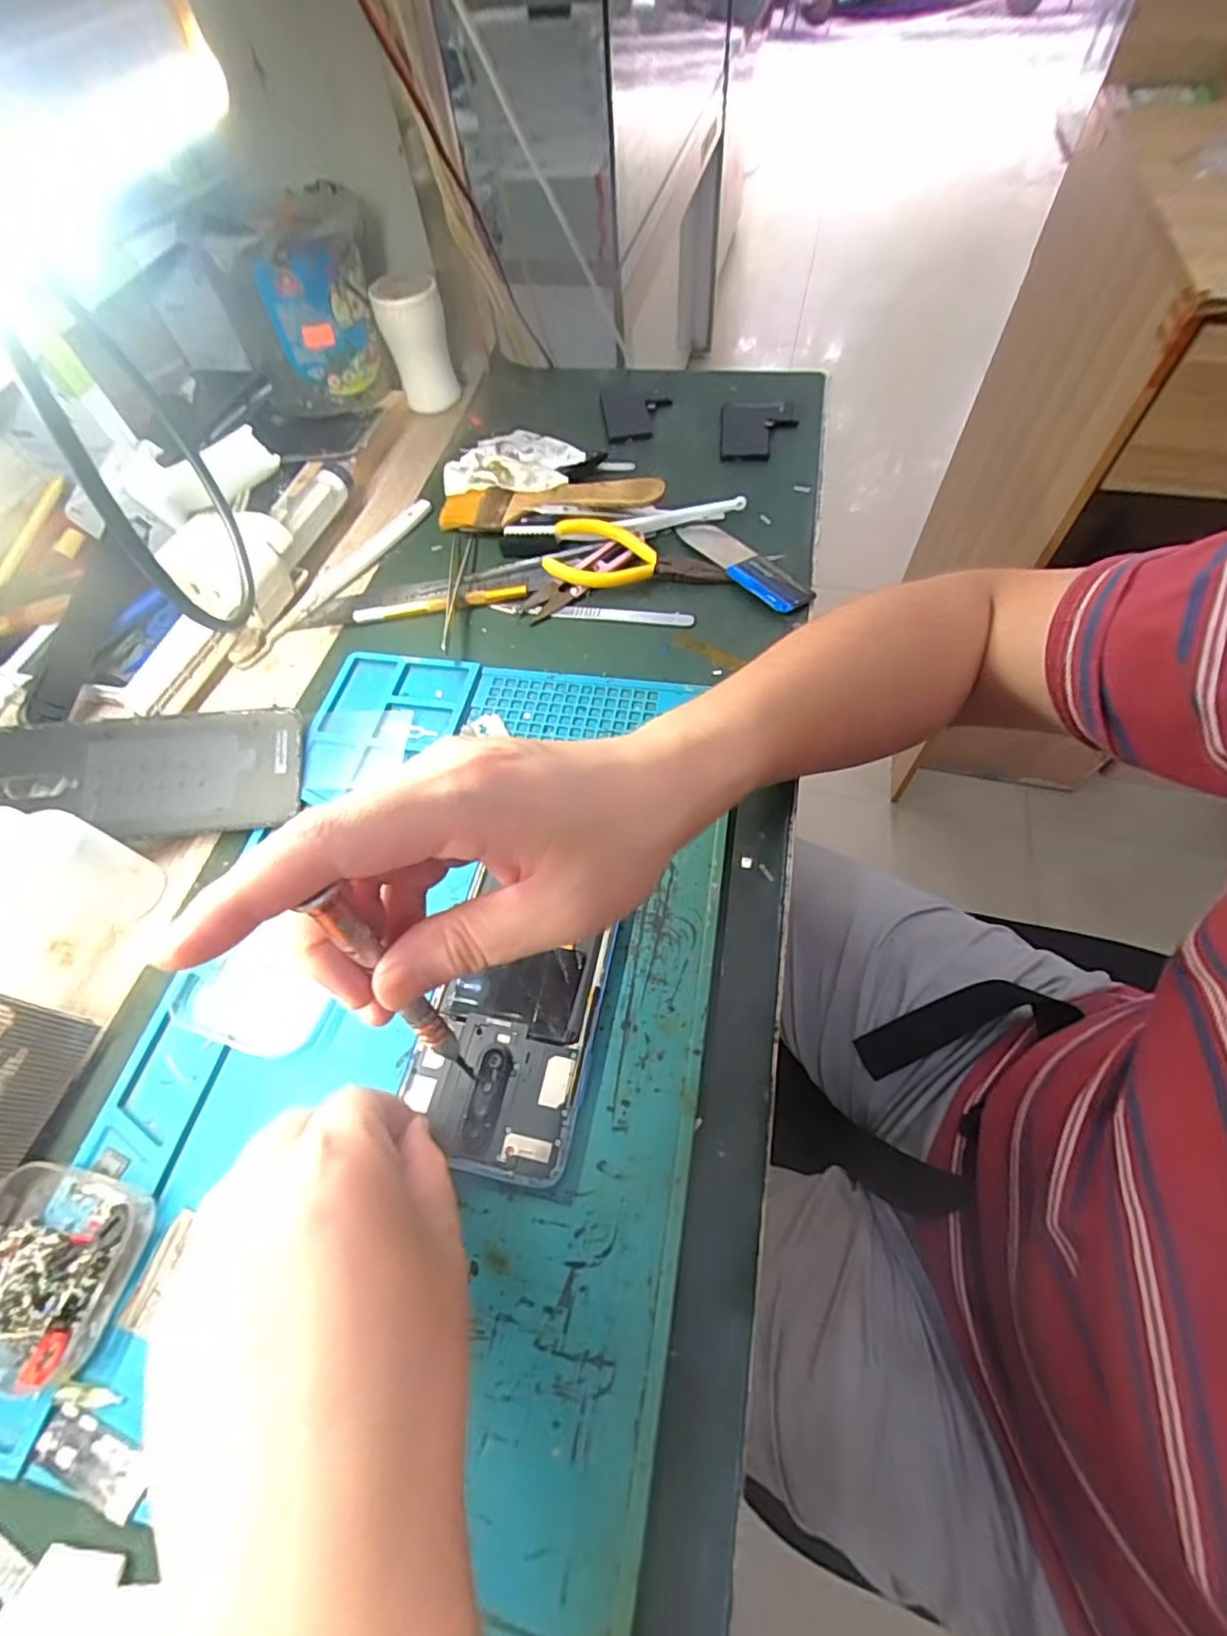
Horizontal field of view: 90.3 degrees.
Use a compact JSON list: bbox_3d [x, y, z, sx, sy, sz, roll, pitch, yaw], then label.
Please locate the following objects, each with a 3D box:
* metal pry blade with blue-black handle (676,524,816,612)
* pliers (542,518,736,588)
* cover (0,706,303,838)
[{"bbox_3d":[0.086,-0.172,0.409,0.032,0.007,0.112,-34,63,-15],"label":"metal pry blade with blue-black handle"},{"bbox_3d":[0.017,-0.173,0.405,0.119,0.014,0.050,7,61,8],"label":"pliers"},{"bbox_3d":[-0.256,-0.023,0.330,0.160,0.005,0.071,-5,70,-10],"label":"cover"}]

